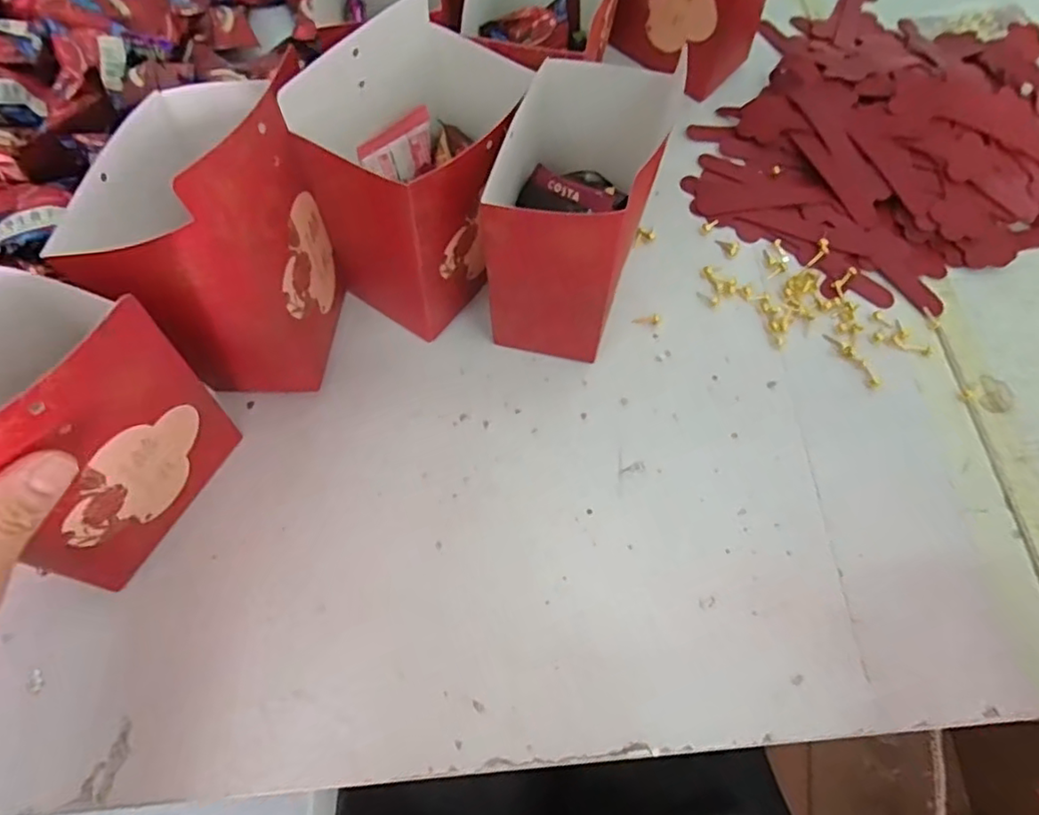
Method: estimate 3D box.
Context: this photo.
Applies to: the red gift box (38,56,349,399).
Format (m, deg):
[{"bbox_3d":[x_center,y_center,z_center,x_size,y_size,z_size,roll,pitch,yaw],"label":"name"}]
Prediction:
[{"bbox_3d":[-0.149,-0.089,0.311,0.092,0.143,0.113,2,65,-2],"label":"red gift box"}]

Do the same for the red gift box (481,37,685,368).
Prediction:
[{"bbox_3d":[0.031,-0.104,0.349,0.074,0.127,0.115,19,65,5],"label":"red gift box"}]

